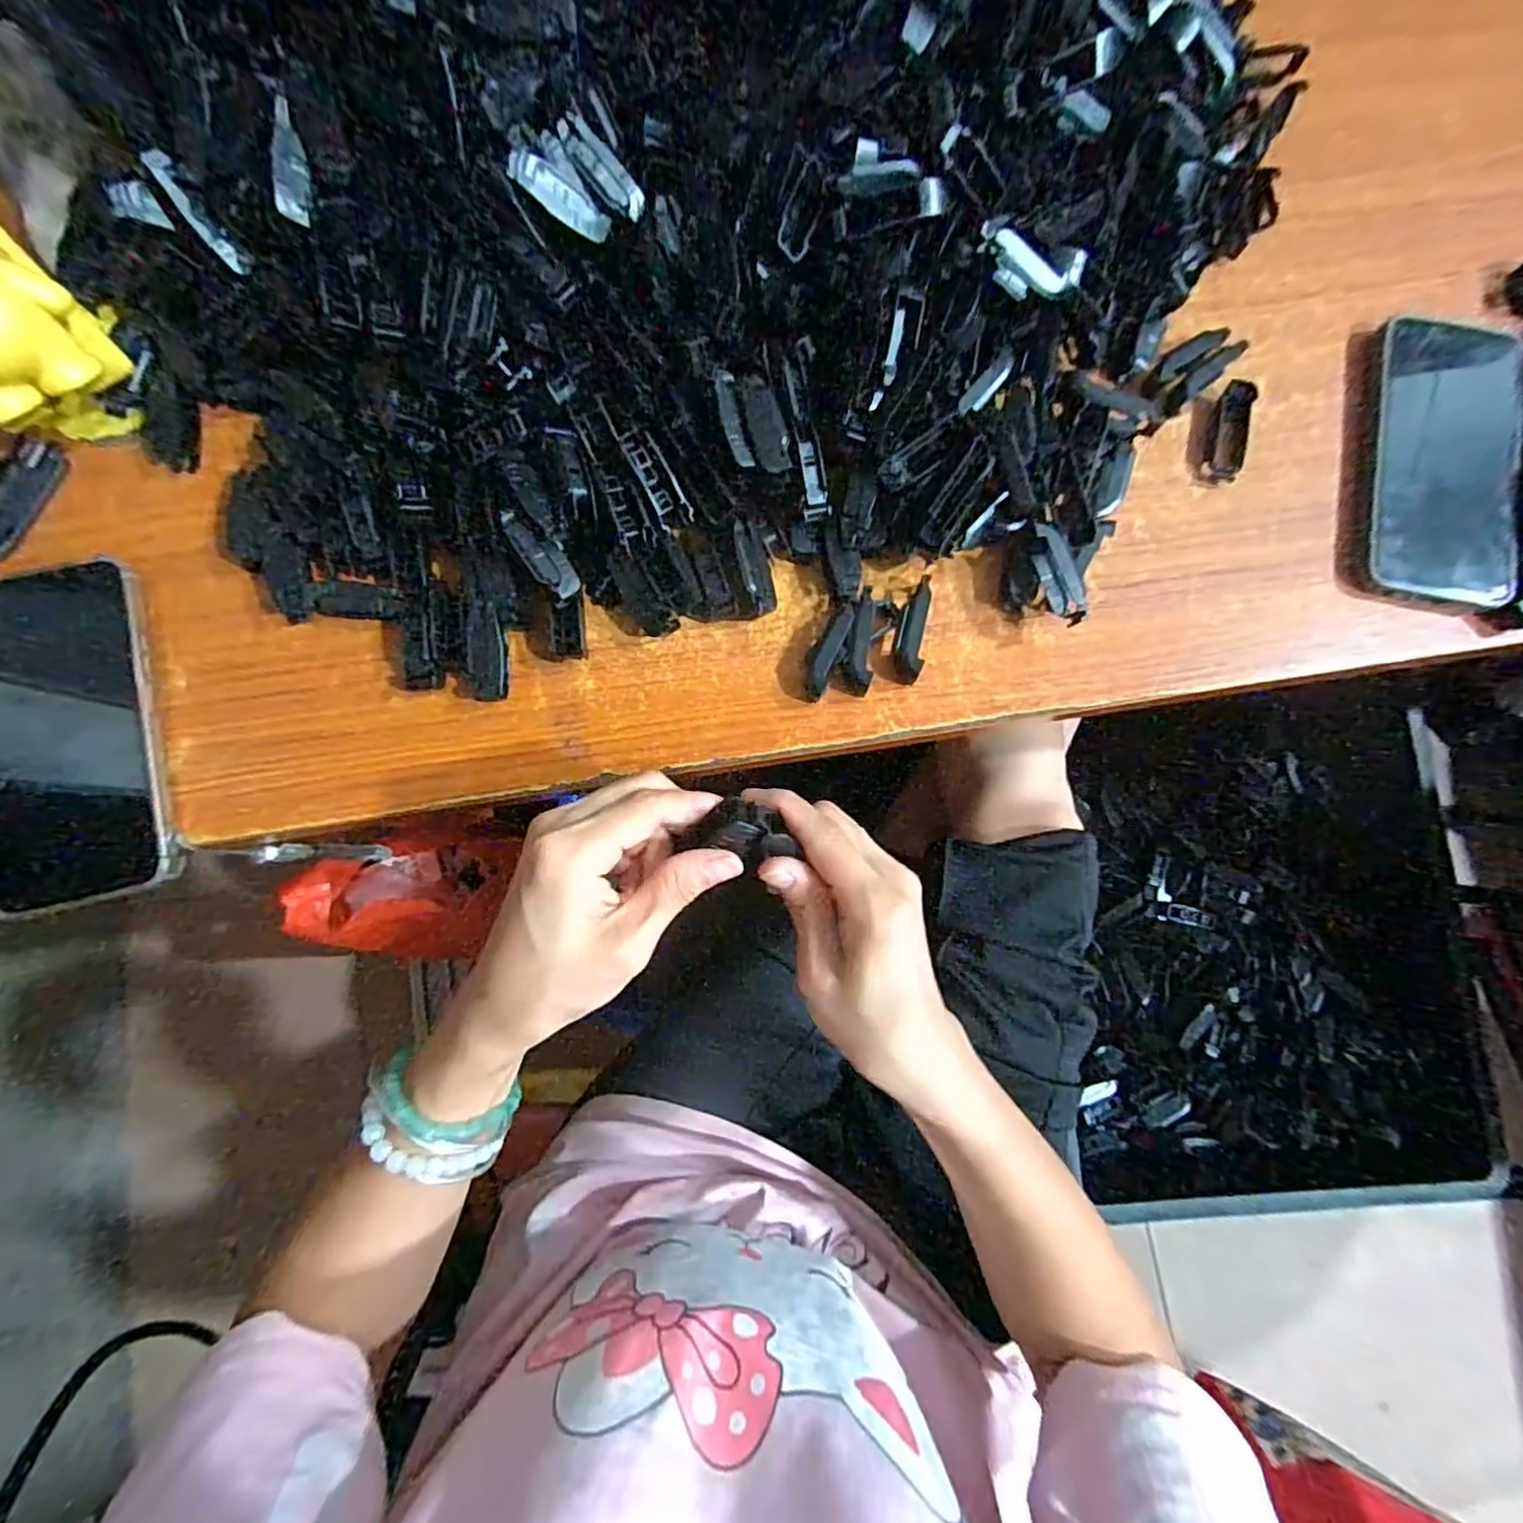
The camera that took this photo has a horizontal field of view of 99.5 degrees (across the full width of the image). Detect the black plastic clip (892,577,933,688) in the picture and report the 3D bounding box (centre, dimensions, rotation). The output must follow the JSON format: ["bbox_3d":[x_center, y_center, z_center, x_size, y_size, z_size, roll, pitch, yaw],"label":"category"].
[{"bbox_3d":[0.078,-0.069,0.337,0.013,0.015,0.056,7,82,-1],"label":"black plastic clip"}]

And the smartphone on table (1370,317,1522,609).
[{"bbox_3d":[0.378,-0.164,0.353,0.077,0.013,0.158,12,82,-1],"label":"smartphone on table"}]

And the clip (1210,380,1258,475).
[{"bbox_3d":[0.268,-0.189,0.364,0.016,0.008,0.052,12,82,-1],"label":"clip"}]

